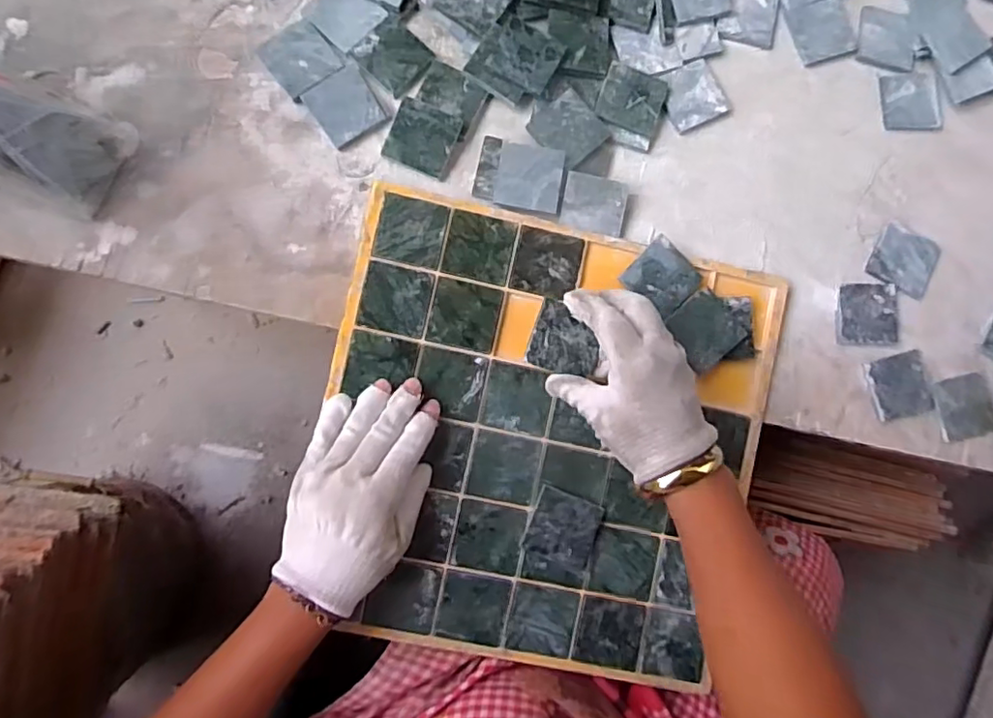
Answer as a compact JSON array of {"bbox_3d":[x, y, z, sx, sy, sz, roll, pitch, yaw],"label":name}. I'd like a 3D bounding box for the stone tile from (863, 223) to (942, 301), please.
[{"bbox_3d":[0.332,-0.081,0.485,0.050,0.008,0.051,27,84,-2],"label":"stone tile"}]

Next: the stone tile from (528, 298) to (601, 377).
[{"bbox_3d":[0.050,-0.013,0.420,0.049,0.010,0.046,16,84,-3],"label":"stone tile"}]

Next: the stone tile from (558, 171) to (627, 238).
[{"bbox_3d":[0.075,-0.119,0.461,0.049,0.011,0.041,11,84,-3],"label":"stone tile"}]

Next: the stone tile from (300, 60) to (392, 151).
[{"bbox_3d":[-0.113,-0.192,0.451,0.049,0.004,0.052,-34,88,-6],"label":"stone tile"}]

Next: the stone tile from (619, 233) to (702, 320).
[{"bbox_3d":[0.126,-0.062,0.452,0.046,0.004,0.046,43,91,-1],"label":"stone tile"}]

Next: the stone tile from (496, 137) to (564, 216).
[{"bbox_3d":[0.025,-0.138,0.453,0.049,0.005,0.049,7,84,-4],"label":"stone tile"}]

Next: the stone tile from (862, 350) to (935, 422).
[{"bbox_3d":[0.321,0.022,0.474,0.050,0.008,0.049,-14,86,-5],"label":"stone tile"}]

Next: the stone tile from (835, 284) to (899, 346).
[{"bbox_3d":[0.298,-0.035,0.477,0.051,0.009,0.048,1,85,-4],"label":"stone tile"}]

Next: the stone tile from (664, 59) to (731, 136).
[{"bbox_3d":[0.159,-0.213,0.481,0.051,0.005,0.051,-25,87,-6],"label":"stone tile"}]

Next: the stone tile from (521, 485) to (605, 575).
[{"bbox_3d":[0.051,0.125,0.437,0.052,0.008,0.049,22,84,-2],"label":"stone tile"}]

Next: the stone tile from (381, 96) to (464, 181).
[{"bbox_3d":[-0.055,-0.169,0.451,0.051,0.008,0.049,23,84,-2],"label":"stone tile"}]

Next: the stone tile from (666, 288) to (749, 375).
[{"bbox_3d":[0.158,-0.023,0.449,0.048,0.004,0.048,-39,93,-5],"label":"stone tile"}]

